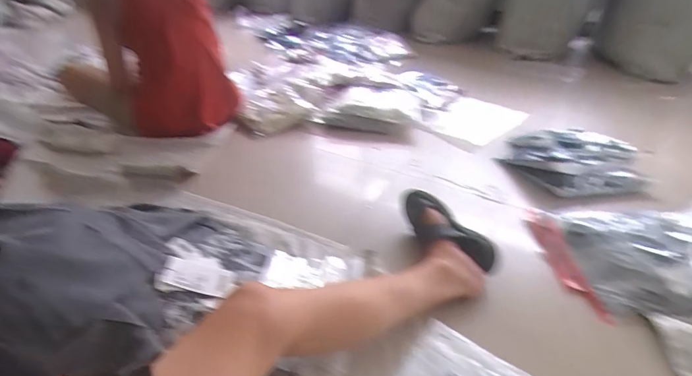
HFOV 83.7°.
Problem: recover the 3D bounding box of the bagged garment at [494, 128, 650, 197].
[{"bbox_3d":[0.805,-0.094,1.362,0.460,0.118,0.358,6,34,4],"label":"bagged garment"}]

